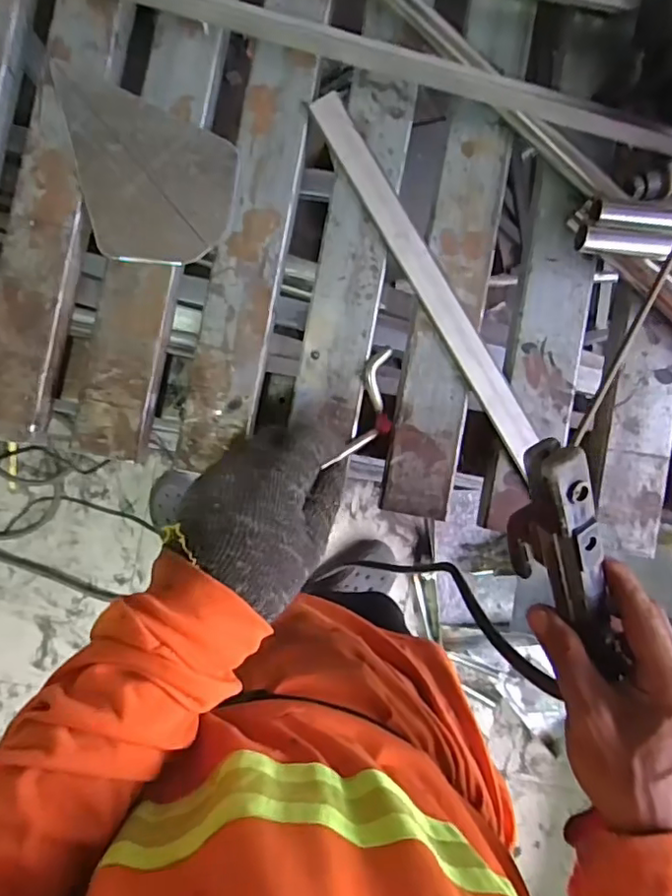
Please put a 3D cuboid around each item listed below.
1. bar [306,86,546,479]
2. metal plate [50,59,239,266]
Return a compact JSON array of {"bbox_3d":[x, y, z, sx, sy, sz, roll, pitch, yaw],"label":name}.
[{"bbox_3d":[0.066,-0.123,0.415,0.025,0.010,0.299,-29,90,-1],"label":"bar"},{"bbox_3d":[-0.133,-0.211,0.419,0.112,0.006,0.153,-13,86,-3],"label":"metal plate"}]

